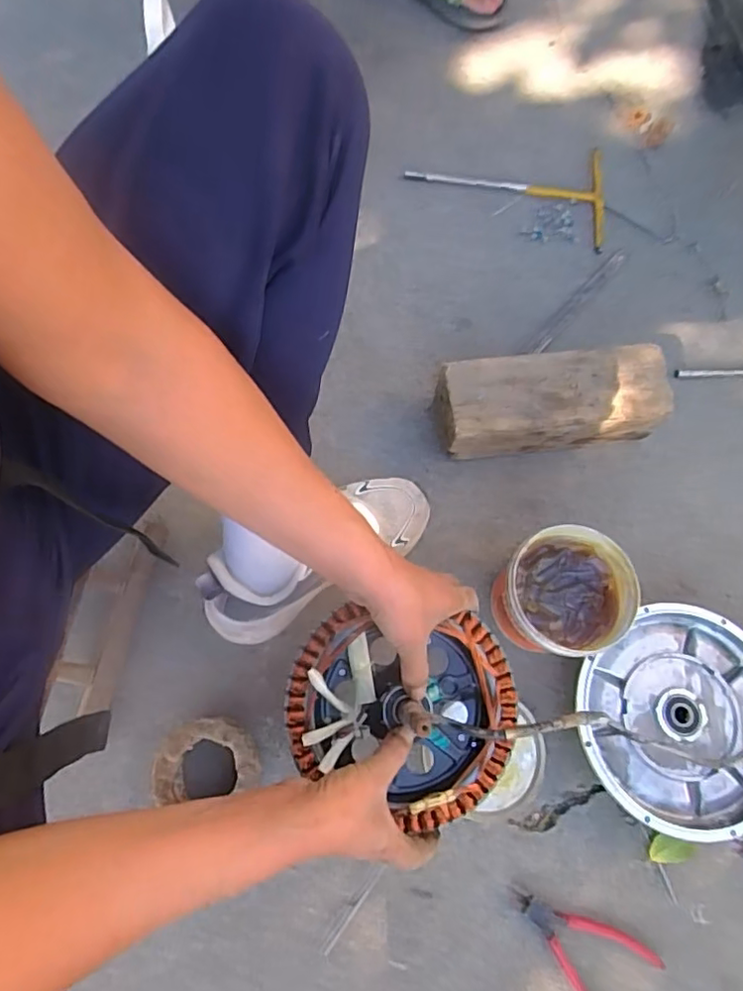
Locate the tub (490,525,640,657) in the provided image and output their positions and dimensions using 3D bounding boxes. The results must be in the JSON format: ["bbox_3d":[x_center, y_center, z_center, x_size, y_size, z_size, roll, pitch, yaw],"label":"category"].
[{"bbox_3d":[0.188,0.106,0.616,0.137,0.107,0.121,3,73,-4],"label":"tub"}]

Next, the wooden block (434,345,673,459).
[{"bbox_3d":[0.207,-0.106,0.699,0.259,0.096,0.096,-6,73,-4],"label":"wooden block"}]

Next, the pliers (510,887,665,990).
[{"bbox_3d":[0.199,0.422,0.554,0.141,0.008,0.075,41,75,10],"label":"pliers"}]

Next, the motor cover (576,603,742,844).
[{"bbox_3d":[0.321,0.231,0.606,0.219,0.050,0.208,-37,77,-13],"label":"motor cover"}]

